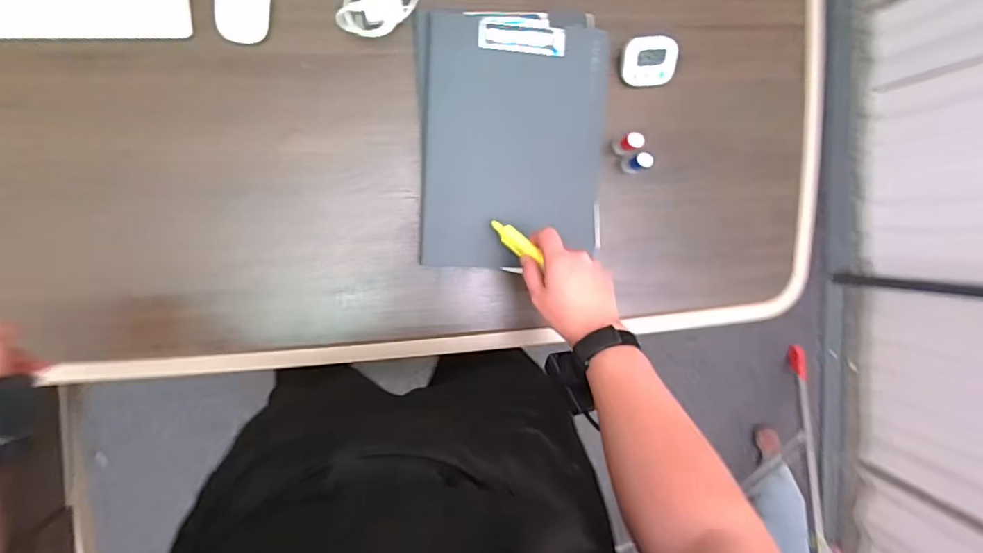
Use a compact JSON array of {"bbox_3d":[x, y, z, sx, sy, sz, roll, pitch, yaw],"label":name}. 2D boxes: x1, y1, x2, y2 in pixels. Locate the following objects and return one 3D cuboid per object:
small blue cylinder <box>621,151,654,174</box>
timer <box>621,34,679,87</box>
[{"bbox_3d":[0.193,-0.150,0.700,0.023,0.047,0.022,-1,95,-7],"label":"small blue cylinder"},{"bbox_3d":[0.210,-0.289,0.709,0.072,0.030,0.061,2,95,-8],"label":"timer"}]

